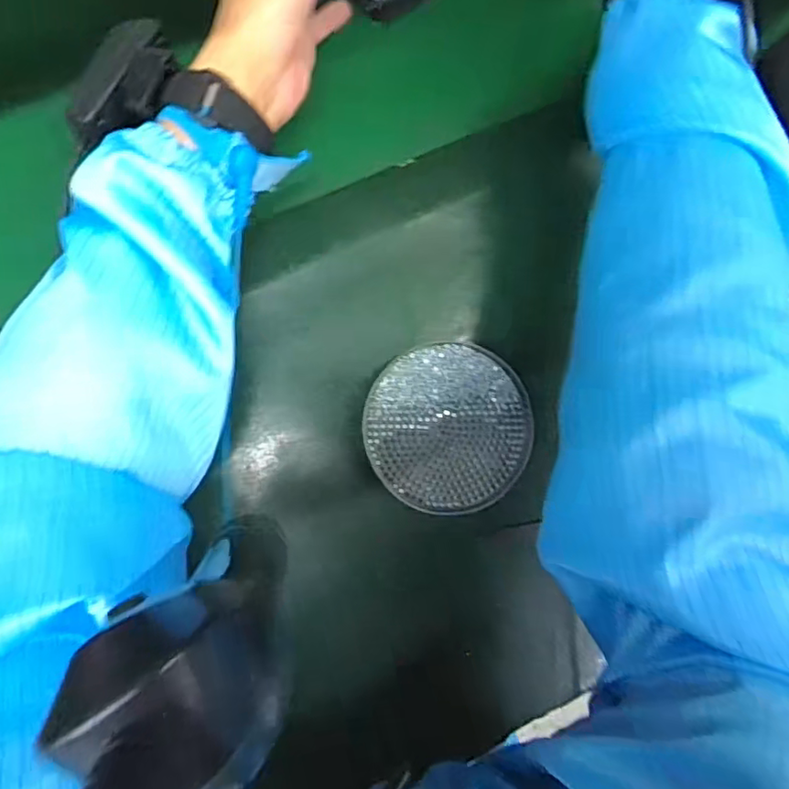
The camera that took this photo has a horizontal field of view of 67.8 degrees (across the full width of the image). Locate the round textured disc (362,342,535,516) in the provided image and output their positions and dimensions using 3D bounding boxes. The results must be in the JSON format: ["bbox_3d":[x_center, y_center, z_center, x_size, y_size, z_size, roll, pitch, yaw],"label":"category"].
[{"bbox_3d":[0.037,0.022,0.398,0.110,0.012,0.110,-23,89,-9],"label":"round textured disc"}]

